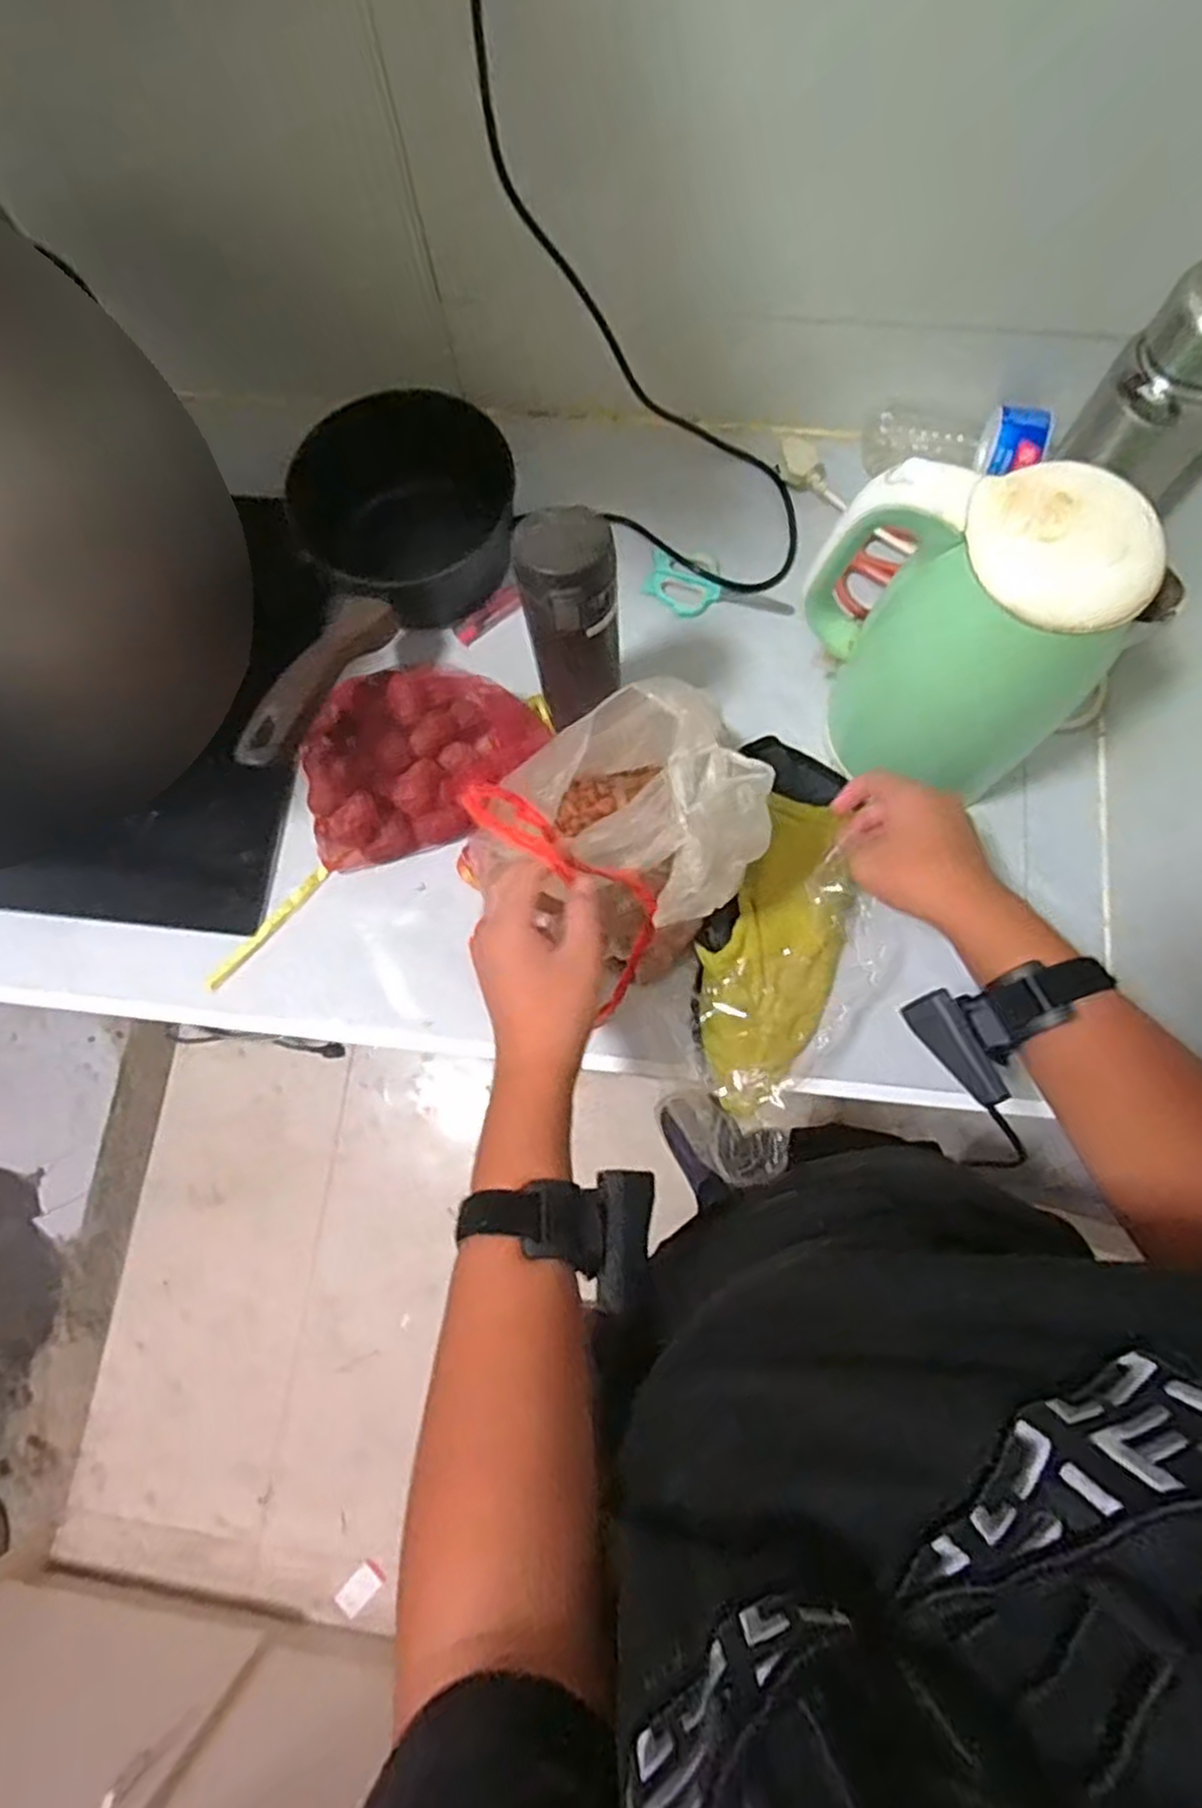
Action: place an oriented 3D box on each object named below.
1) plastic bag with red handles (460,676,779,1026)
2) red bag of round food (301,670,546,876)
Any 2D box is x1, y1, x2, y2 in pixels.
[{"bbox_3d":[0.012,-0.048,0.524,0.139,0.203,0.162,-34,78,-7],"label":"plastic bag with red handles"},{"bbox_3d":[-0.147,-0.123,0.637,0.195,0.052,0.139,-20,76,-3],"label":"red bag of round food"}]

